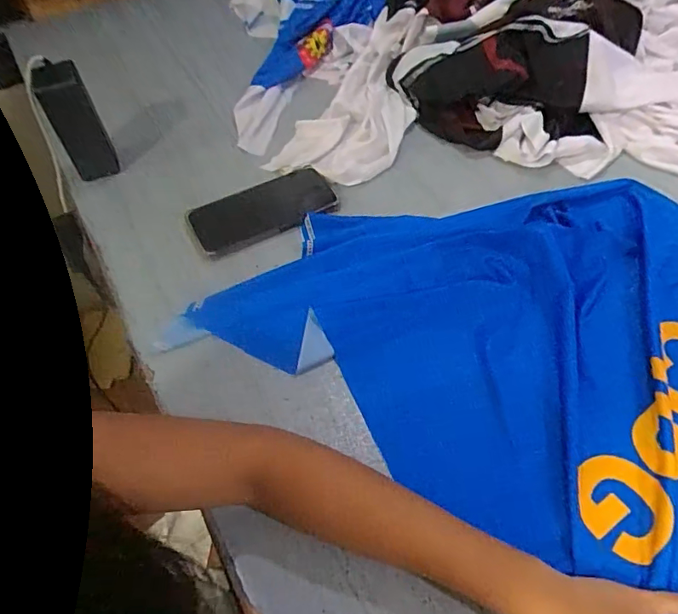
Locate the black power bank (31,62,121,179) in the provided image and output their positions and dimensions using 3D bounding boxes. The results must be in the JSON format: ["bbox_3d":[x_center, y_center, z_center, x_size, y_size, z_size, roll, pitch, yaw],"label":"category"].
[{"bbox_3d":[-0.332,-0.230,0.644,0.056,0.142,0.039,-23,57,-14],"label":"black power bank"}]

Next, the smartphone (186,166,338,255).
[{"bbox_3d":[-0.092,-0.119,0.608,0.168,0.009,0.085,-26,60,-13],"label":"smartphone"}]

